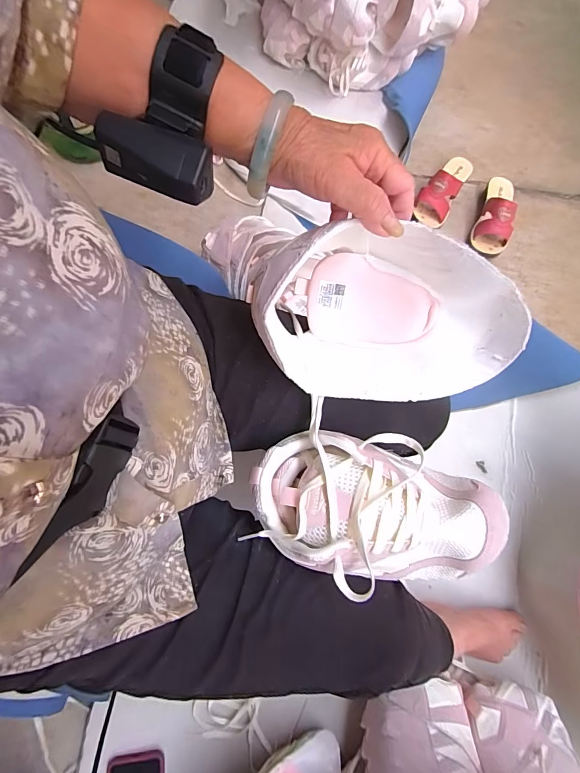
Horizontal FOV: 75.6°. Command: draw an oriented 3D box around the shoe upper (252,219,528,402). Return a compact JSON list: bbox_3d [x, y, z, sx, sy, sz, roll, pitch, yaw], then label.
[{"bbox_3d":[0.086,-0.053,0.312,0.214,0.100,0.139,9,109,7],"label":"shoe upper"}]

